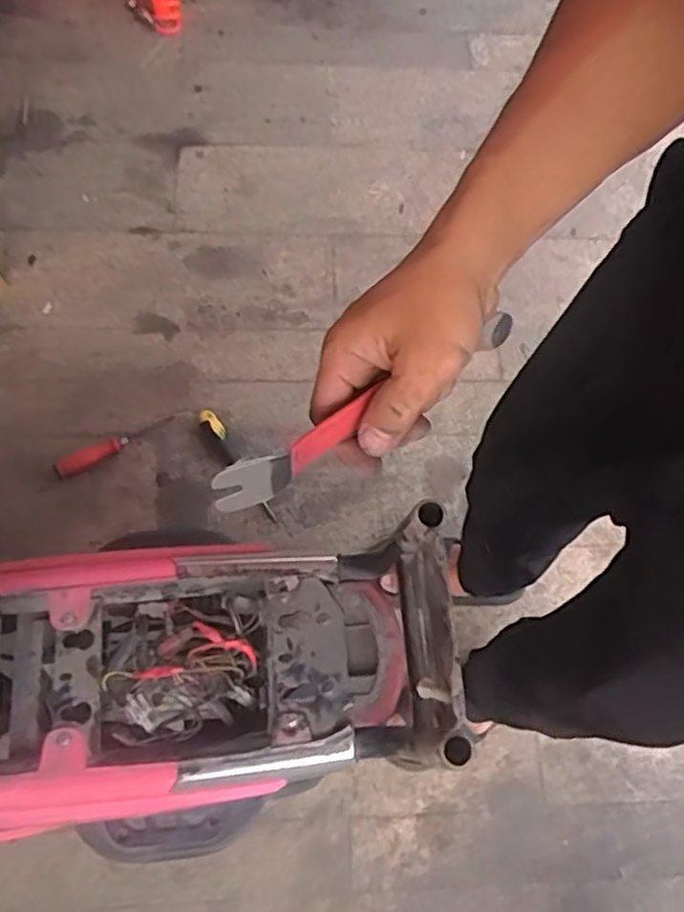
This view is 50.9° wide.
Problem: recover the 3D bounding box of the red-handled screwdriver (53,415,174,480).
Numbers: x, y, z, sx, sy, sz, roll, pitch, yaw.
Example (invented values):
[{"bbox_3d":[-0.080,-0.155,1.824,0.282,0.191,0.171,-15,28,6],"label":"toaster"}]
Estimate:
[{"bbox_3d":[-0.377,-0.020,1.177,0.203,0.032,0.038,-25,76,-11],"label":"red-handled screwdriver"}]

